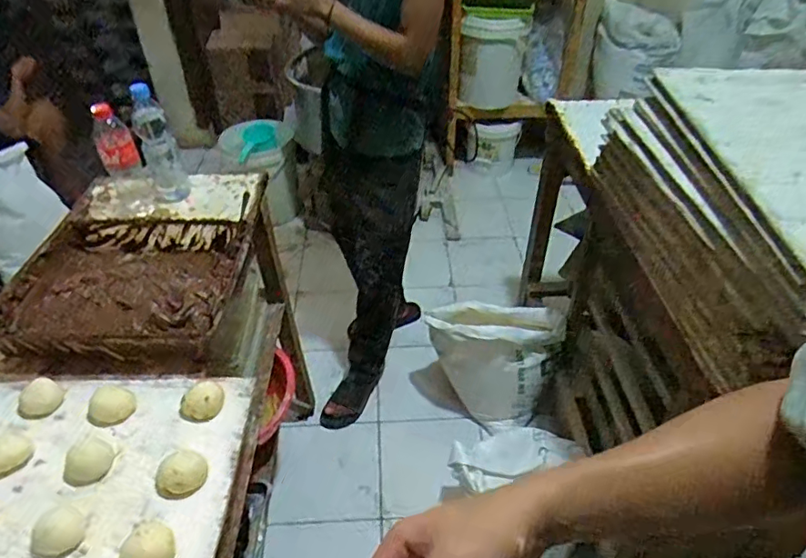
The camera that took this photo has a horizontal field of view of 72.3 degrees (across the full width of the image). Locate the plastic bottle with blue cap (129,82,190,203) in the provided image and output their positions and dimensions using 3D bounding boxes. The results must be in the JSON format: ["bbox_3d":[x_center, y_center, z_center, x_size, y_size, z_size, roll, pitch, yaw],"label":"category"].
[{"bbox_3d":[-0.480,-0.263,1.090,0.069,0.219,0.056,-19,45,-21],"label":"plastic bottle with blue cap"}]

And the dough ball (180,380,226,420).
[{"bbox_3d":[-0.273,0.166,0.753,0.055,0.024,0.045,-19,45,-21],"label":"dough ball"}]

